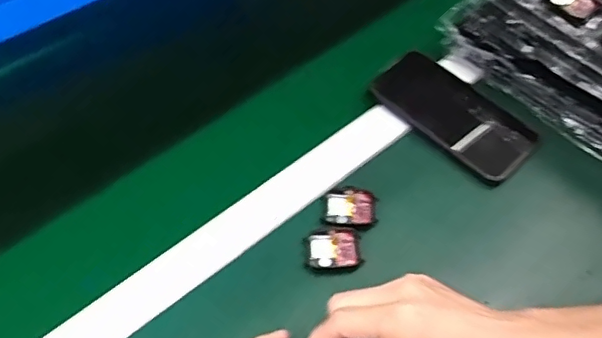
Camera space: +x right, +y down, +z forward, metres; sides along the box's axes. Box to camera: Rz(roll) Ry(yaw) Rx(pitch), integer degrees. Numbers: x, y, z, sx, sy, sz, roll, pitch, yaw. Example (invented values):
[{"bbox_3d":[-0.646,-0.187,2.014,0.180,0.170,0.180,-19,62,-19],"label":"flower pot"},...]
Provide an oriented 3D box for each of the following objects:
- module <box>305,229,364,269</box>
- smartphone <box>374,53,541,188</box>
[{"bbox_3d":[0.027,0.067,0.464,0.043,0.008,0.034,-4,55,-1],"label":"module"},{"bbox_3d":[0.149,-0.058,0.536,0.088,0.008,0.153,-38,62,-22],"label":"smartphone"}]

